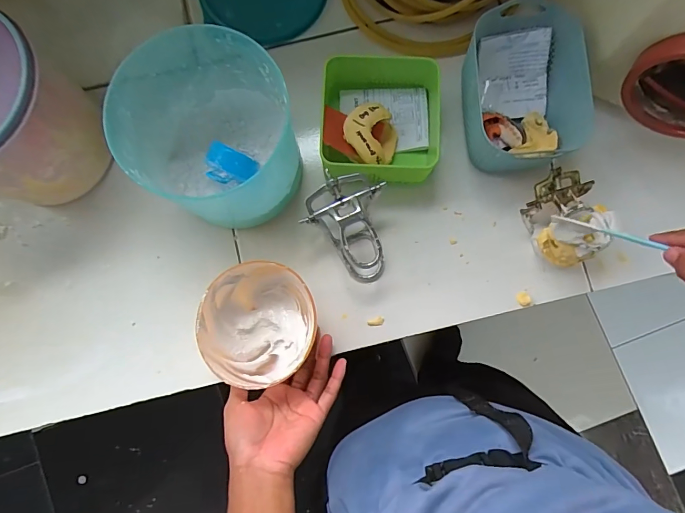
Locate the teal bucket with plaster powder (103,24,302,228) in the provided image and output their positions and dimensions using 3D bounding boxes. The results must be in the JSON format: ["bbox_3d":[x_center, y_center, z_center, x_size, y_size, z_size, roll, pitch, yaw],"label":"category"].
[{"bbox_3d":[-0.128,-0.124,0.431,0.152,0.146,0.147,0,84,1],"label":"teal bucket with plaster powder"}]

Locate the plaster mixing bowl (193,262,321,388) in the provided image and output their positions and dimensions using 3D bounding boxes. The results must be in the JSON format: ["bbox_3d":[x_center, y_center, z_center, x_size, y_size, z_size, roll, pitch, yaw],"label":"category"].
[{"bbox_3d":[-0.085,0.069,0.432,0.109,0.069,0.118,0,84,1],"label":"plaster mixing bowl"}]

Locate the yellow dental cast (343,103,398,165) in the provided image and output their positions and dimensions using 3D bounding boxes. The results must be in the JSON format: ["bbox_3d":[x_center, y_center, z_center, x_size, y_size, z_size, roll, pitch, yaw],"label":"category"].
[{"bbox_3d":[0.034,-0.139,0.470,0.061,0.048,0.067,0,84,1],"label":"yellow dental cast"}]

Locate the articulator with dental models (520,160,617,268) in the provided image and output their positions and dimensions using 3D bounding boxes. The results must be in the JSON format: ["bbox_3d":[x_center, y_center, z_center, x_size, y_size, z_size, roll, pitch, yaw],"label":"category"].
[{"bbox_3d":[0.247,-0.043,0.450,0.068,0.075,0.107,-24,84,-2],"label":"articulator with dental models"}]

